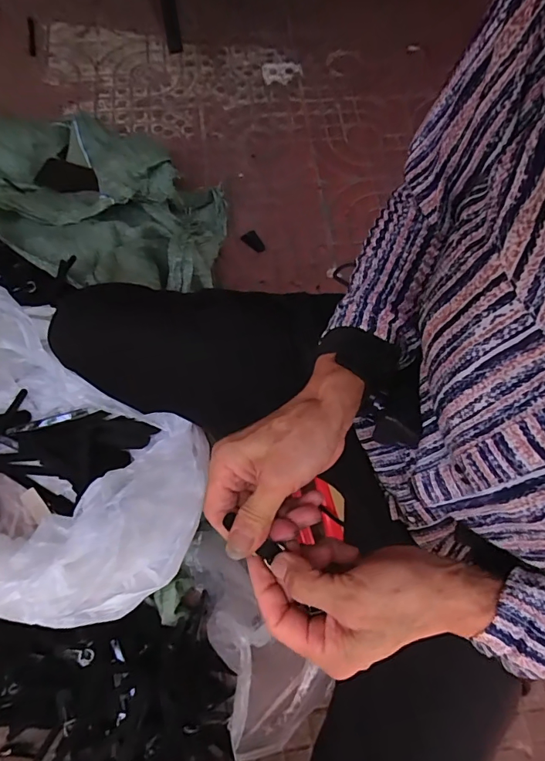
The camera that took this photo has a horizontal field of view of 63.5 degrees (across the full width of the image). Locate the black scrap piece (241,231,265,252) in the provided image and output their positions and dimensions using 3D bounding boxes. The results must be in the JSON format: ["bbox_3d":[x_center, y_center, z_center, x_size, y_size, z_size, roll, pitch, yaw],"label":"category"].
[{"bbox_3d":[-0.038,-0.291,0.927,0.034,0.004,0.054,-40,81,-14],"label":"black scrap piece"}]

